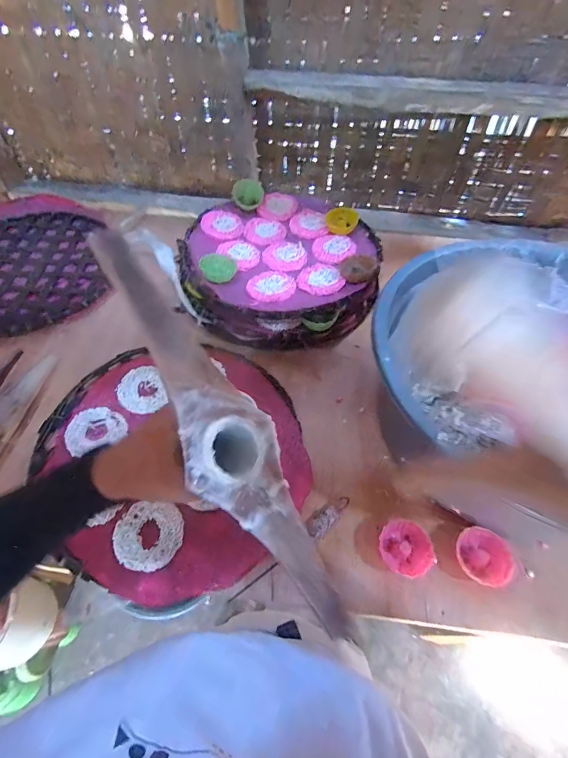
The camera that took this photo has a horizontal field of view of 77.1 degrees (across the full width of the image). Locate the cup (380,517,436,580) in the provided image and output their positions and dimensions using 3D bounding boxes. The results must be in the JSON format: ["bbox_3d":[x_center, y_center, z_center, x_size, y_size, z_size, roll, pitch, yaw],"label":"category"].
[{"bbox_3d":[0.147,0.203,0.430,0.051,0.030,0.060,-5,55,-4],"label":"cup"}]

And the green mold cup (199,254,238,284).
[{"bbox_3d":[-0.111,-0.190,0.608,0.057,0.016,0.061,0,55,0],"label":"green mold cup"}]

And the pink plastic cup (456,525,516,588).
[{"bbox_3d":[0.235,0.213,0.427,0.057,0.031,0.064,-15,57,-11],"label":"pink plastic cup"}]

